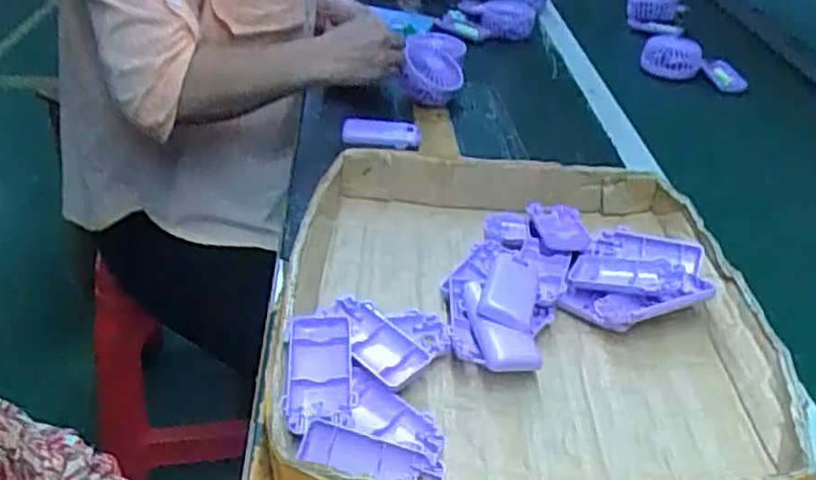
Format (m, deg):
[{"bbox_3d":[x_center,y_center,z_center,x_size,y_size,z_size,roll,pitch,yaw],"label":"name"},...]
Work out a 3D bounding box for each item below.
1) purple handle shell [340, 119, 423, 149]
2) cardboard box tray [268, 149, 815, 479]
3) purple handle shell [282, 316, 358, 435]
[{"bbox_3d":[-0.033,-0.131,0.890,0.094,0.037,0.015,5,35,0],"label":"purple handle shell"},{"bbox_3d":[0.095,0.051,0.592,0.376,0.061,0.414,4,36,-3],"label":"cardboard box tray"},{"bbox_3d":[-0.063,0.093,0.515,0.046,0.022,0.091,1,36,-7],"label":"purple handle shell"}]

